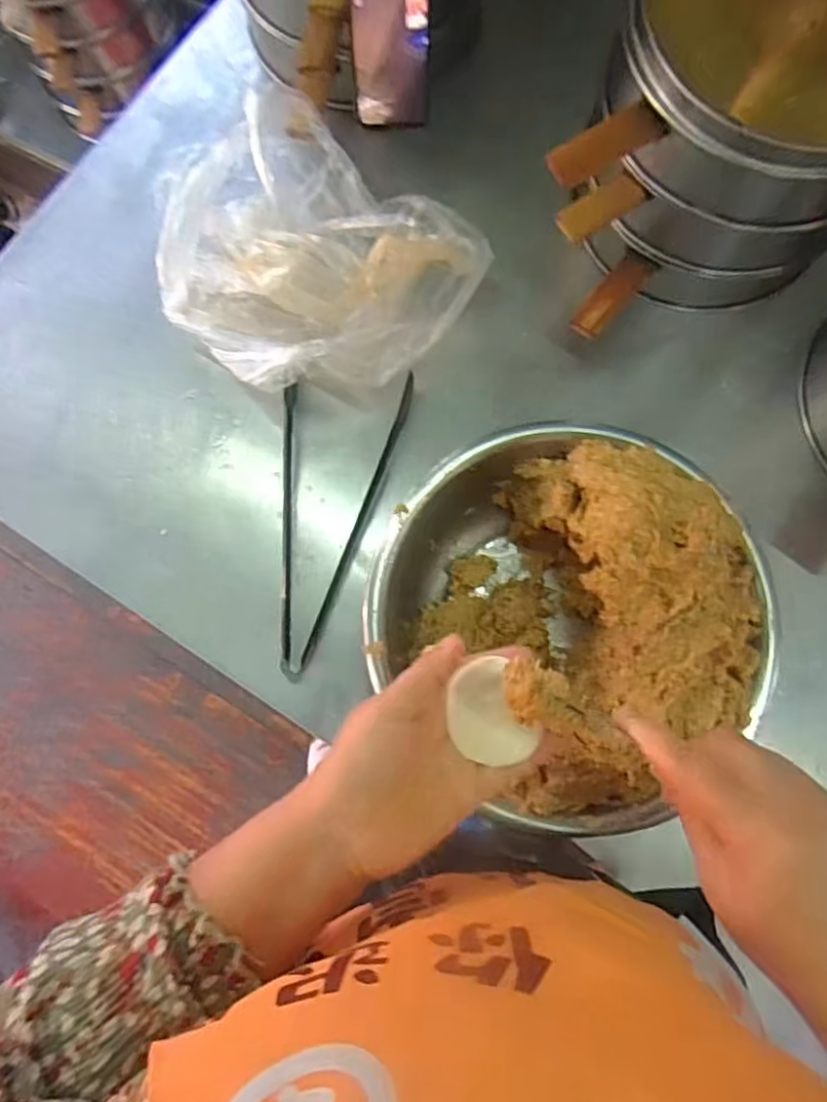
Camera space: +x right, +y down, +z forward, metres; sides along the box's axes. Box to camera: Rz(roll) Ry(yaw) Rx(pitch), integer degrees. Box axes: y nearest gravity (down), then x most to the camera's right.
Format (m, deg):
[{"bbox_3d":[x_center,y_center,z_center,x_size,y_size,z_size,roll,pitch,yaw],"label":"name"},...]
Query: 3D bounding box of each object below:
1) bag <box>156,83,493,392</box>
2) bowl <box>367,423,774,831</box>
[{"bbox_3d":[-0.102,-0.257,0.553,0.265,0.085,0.221,44,82,8],"label":"bag"},{"bbox_3d":[0.113,0.047,0.473,0.247,0.132,0.255,0,78,0],"label":"bowl"}]

